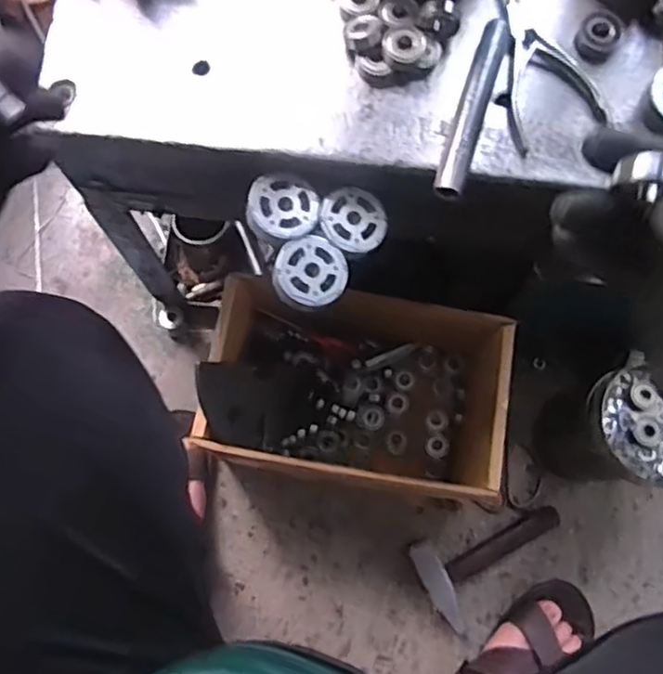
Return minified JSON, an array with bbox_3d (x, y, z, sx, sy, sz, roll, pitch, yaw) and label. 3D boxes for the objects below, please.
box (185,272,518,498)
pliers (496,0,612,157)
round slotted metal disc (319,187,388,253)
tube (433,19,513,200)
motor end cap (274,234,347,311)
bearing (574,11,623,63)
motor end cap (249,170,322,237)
[{"bbox_3d":[0.025,0.072,0.777,0.307,0.210,0.179,9,76,1],"label":"box"},{"bbox_3d":[0.148,-0.205,0.492,0.069,0.016,0.133,-18,77,-5],"label":"pliers"},{"bbox_3d":[0.017,-0.089,0.504,0.050,0.010,0.049,0,76,-1],"label":"round slotted metal disc"},{"bbox_3d":[0.102,-0.164,0.478,0.022,0.018,0.145,19,76,4],"label":"tube"},{"bbox_3d":[-0.015,-0.047,0.489,0.052,0.013,0.055,0,76,-1],"label":"motor end cap"},{"bbox_3d":[0.201,-0.227,0.502,0.029,0.015,0.036,34,78,7],"label":"bearing"},{"bbox_3d":[-0.034,-0.097,0.492,0.050,0.014,0.049,0,76,-1],"label":"motor end cap"}]

